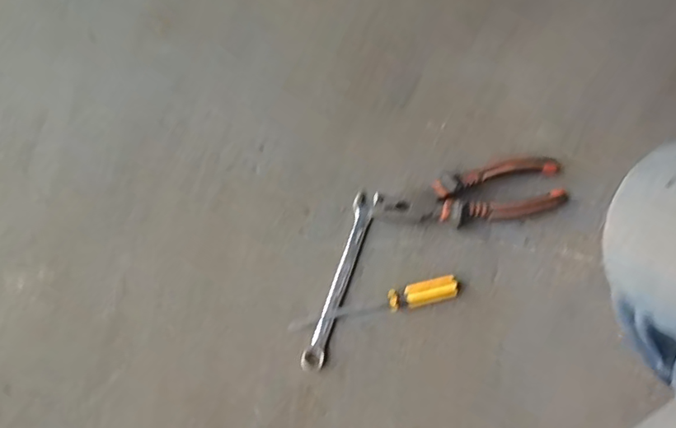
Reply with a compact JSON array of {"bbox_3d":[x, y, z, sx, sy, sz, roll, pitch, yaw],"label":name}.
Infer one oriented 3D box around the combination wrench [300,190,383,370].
[{"bbox_3d":[0.003,0.064,0.545,0.023,0.013,0.185,19,78,4],"label":"combination wrench"}]

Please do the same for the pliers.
[{"bbox_3d":[0.133,-0.016,0.549,0.192,0.025,0.058,-11,78,-2],"label":"pliers"}]

